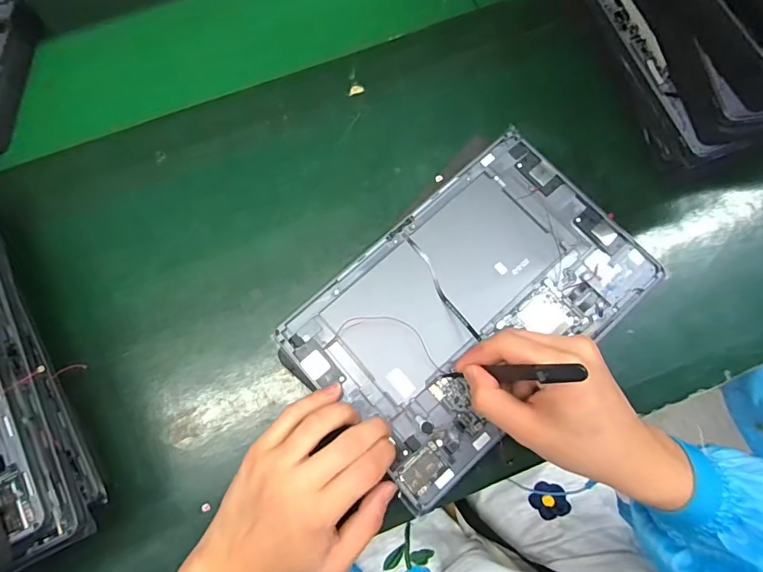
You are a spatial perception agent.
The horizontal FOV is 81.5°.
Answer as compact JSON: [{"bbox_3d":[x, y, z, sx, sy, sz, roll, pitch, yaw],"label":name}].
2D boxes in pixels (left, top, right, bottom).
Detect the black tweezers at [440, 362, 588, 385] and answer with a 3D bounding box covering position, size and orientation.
[{"bbox_3d":[0.077,0.056,0.279,0.006,0.110,0.010,16,72,-28],"label":"black tweezers"}]

